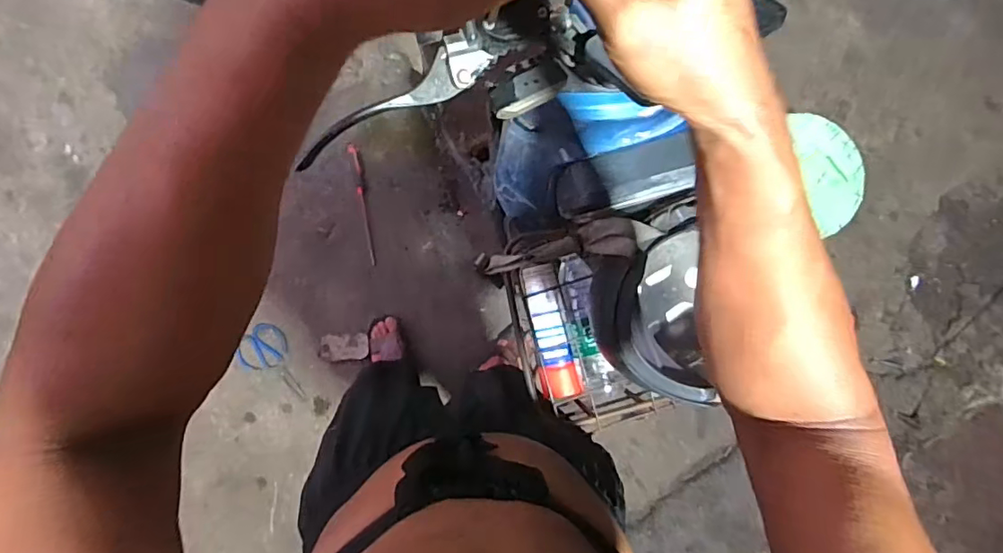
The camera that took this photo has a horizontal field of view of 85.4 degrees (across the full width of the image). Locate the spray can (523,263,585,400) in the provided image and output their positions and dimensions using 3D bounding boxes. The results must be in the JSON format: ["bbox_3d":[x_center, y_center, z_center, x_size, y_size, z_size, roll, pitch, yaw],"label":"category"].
[{"bbox_3d":[0.068,0.081,0.802,0.058,0.047,0.193,-14,92,-7],"label":"spray can"}]

